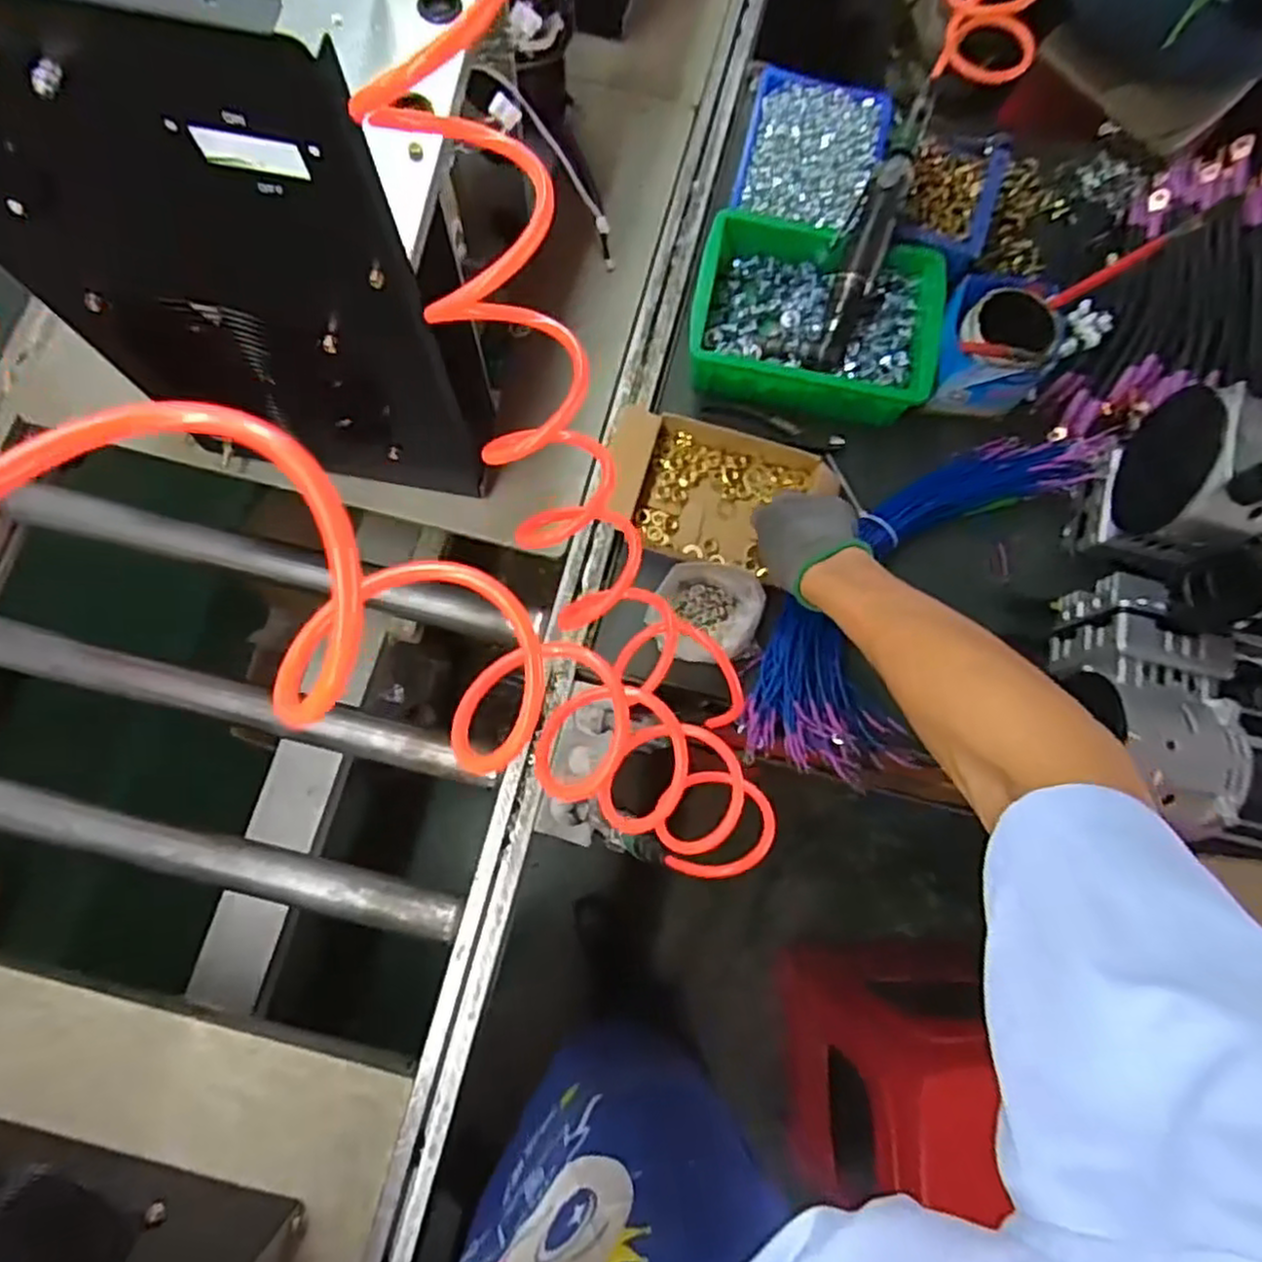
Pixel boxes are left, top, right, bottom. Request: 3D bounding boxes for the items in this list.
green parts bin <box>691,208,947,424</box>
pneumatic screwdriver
[{"bbox_3d":[0.191,-0.326,0.758,0.250,0.069,0.200,14,78,1],"label":"green parts bin"},{"bbox_3d":[0.245,-0.404,0.721,0.034,0.033,0.278,20,96,7],"label":"pneumatic screwdriver"}]

